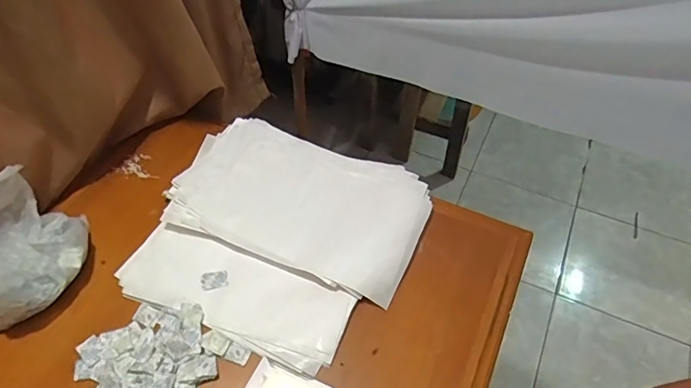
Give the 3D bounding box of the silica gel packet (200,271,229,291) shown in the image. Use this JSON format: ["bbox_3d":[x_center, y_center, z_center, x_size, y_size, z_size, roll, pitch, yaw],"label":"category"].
[{"bbox_3d":[-0.207,0.136,0.794,0.043,0.005,0.031,-7,48,-5],"label":"silica gel packet"}]

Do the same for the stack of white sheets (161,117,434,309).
[{"bbox_3d":[-0.080,0.008,0.883,0.430,0.037,0.269,17,50,16],"label":"stack of white sheets"}]

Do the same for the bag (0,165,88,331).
[{"bbox_3d":[-0.492,0.076,0.738,0.155,0.176,0.207,22,52,20],"label":"bag"}]

